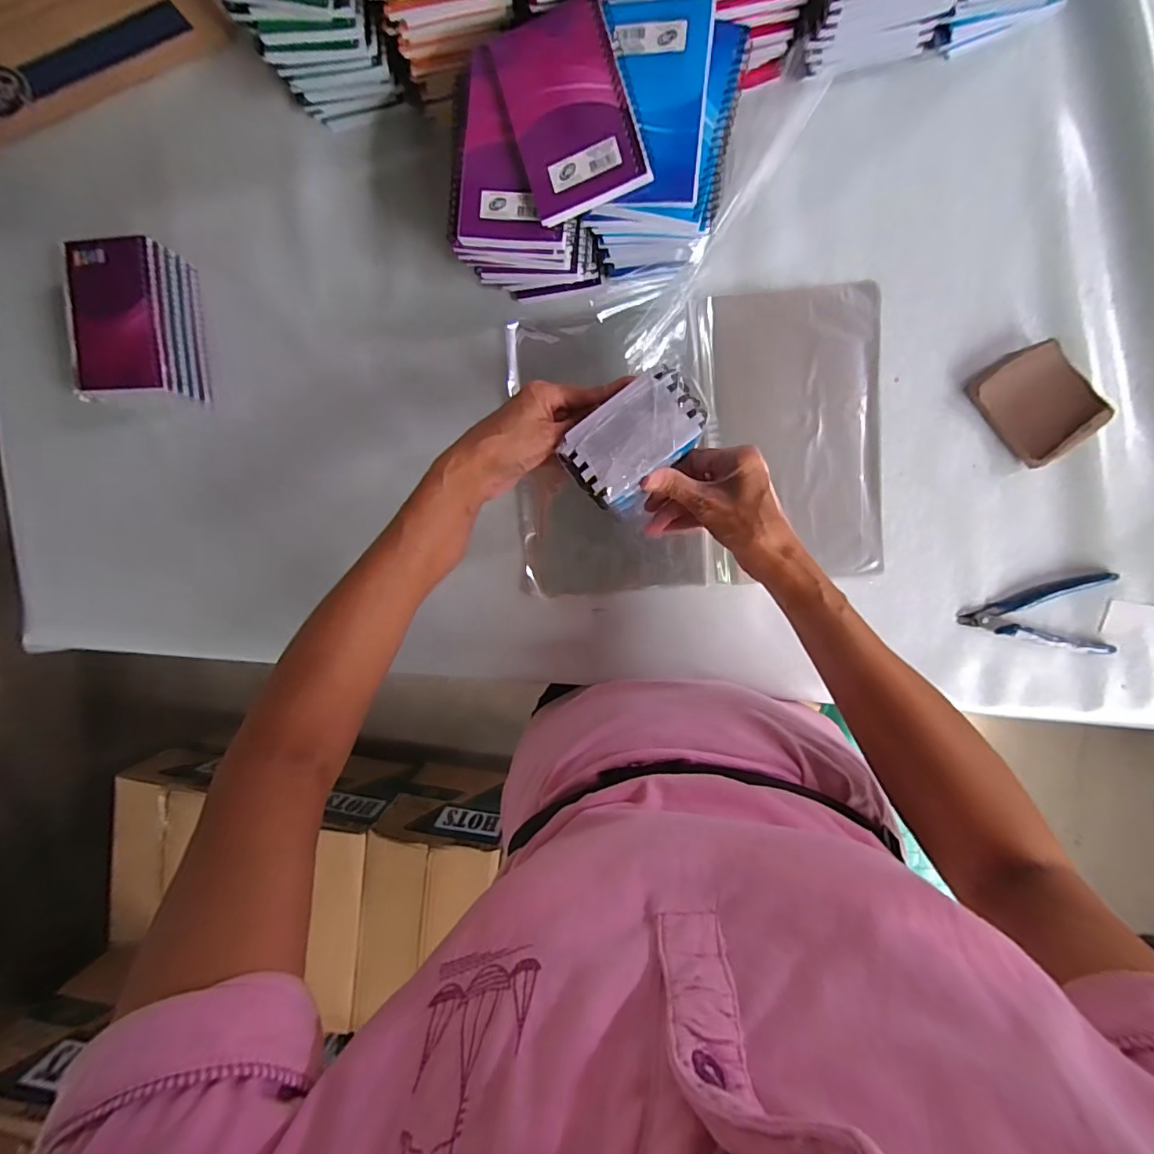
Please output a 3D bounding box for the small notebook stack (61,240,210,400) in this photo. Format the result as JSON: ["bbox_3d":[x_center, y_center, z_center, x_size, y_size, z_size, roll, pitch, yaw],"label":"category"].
[{"bbox_3d":[-0.421,-0.238,0.485,0.101,0.054,0.136,-3,95,7],"label":"small notebook stack"}]

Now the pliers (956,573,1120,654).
[{"bbox_3d":[0.397,0.034,0.440,0.112,0.015,0.066,-3,95,7],"label":"pliers"}]

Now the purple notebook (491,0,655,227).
[{"bbox_3d":[-0.005,-0.332,0.359,0.081,0.015,0.135,-16,95,6],"label":"purple notebook"}]

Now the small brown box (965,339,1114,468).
[{"bbox_3d":[0.380,-0.144,0.424,0.066,0.024,0.088,-38,90,8],"label":"small brown box"}]

